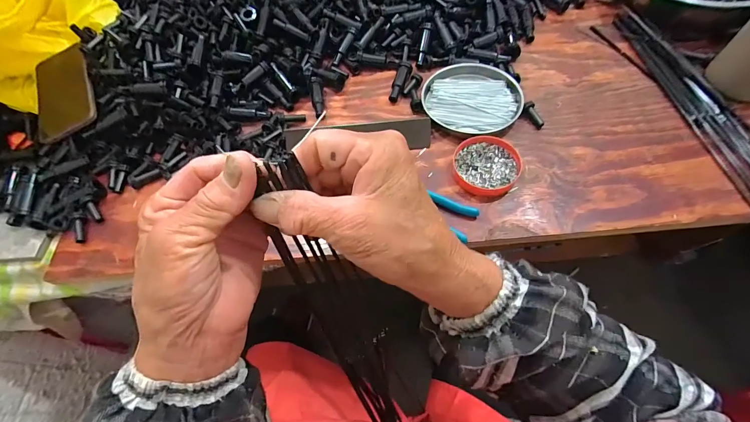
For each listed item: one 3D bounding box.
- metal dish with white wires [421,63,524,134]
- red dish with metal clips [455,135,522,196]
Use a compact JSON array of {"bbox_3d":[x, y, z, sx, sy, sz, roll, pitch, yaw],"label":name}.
[{"bbox_3d":[0.137,-0.161,0.489,0.133,0.016,0.122,-1,61,2],"label":"metal dish with white wires"},{"bbox_3d":[0.139,-0.058,0.432,0.078,0.014,0.082,-1,61,2],"label":"red dish with metal clips"}]

